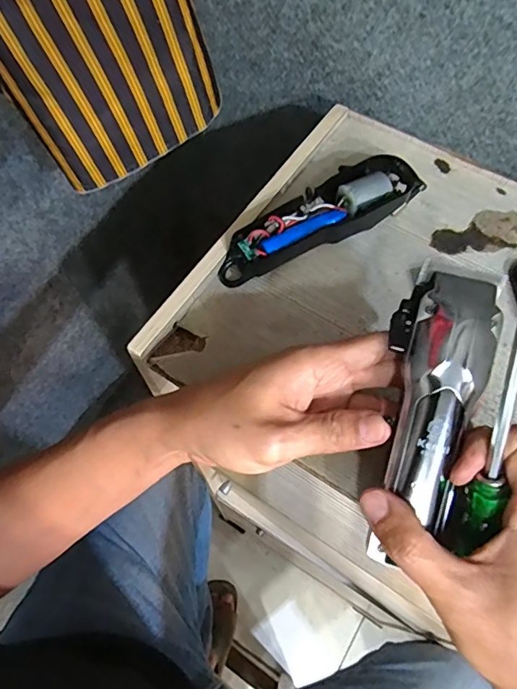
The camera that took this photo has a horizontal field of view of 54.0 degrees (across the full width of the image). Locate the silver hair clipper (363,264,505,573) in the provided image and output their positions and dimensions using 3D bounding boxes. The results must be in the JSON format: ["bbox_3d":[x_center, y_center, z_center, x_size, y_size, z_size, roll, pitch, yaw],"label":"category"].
[{"bbox_3d":[0.094,0.039,0.275,0.052,0.029,0.160,10,88,5],"label":"silver hair clipper"}]

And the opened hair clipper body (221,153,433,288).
[{"bbox_3d":[0.047,-0.096,0.400,0.164,0.037,0.046,-29,68,-14],"label":"opened hair clipper body"}]

